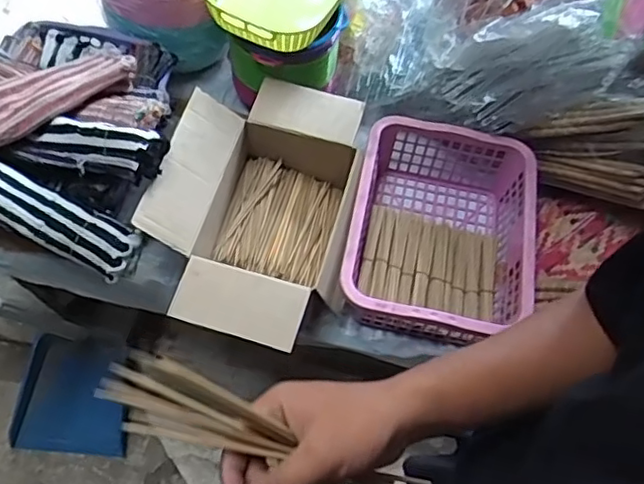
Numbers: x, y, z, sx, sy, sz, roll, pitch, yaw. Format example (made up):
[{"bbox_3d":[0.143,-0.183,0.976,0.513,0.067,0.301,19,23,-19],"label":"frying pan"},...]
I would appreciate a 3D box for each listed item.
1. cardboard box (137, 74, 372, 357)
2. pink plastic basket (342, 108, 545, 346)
[{"bbox_3d":[-0.111,-0.060,1.063,0.312,0.183,0.489,7,61,1],"label":"cardboard box"},{"bbox_3d":[0.210,-0.014,1.092,0.308,0.144,0.388,11,61,3],"label":"pink plastic basket"}]

